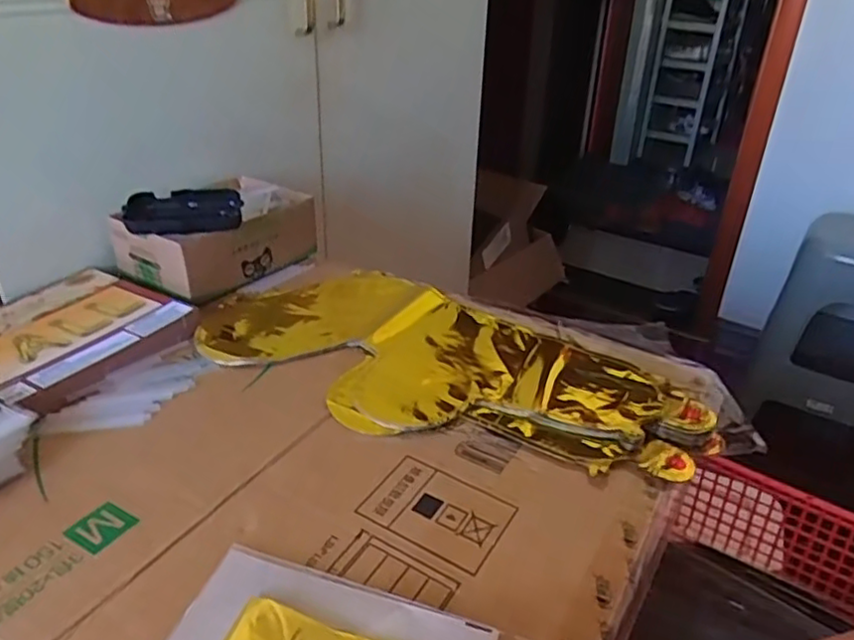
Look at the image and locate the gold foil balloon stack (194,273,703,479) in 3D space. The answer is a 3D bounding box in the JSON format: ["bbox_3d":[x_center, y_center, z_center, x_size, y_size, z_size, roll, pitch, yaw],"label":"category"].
[{"bbox_3d":[0.014,0.032,0.582,0.424,0.015,0.221,19,34,25],"label":"gold foil balloon stack"}]

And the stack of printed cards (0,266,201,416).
[{"bbox_3d":[-0.340,0.007,0.609,0.191,0.015,0.194,20,35,27],"label":"stack of printed cards"}]

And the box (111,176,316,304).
[{"bbox_3d":[-0.226,-0.095,0.721,0.139,0.069,0.192,24,37,31],"label":"box"}]

